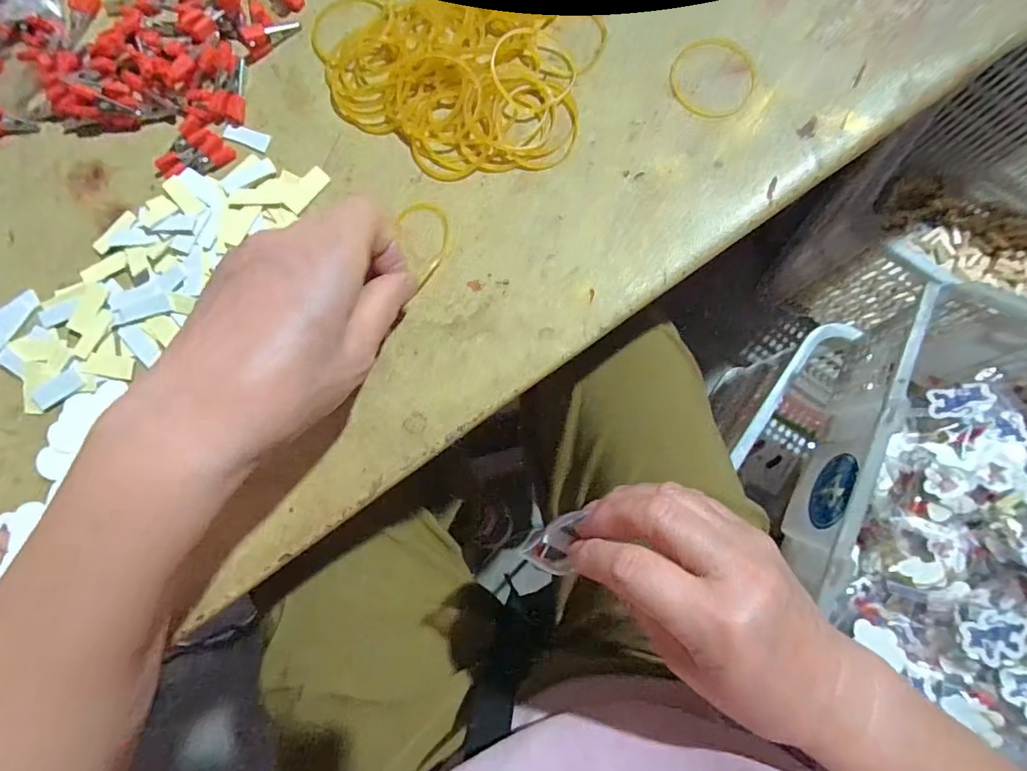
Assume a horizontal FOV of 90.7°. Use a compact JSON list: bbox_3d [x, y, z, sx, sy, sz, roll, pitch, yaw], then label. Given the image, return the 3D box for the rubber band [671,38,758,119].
[{"bbox_3d":[0.111,-0.172,0.282,0.047,0.004,0.045,12,84,4],"label":"rubber band"}]

